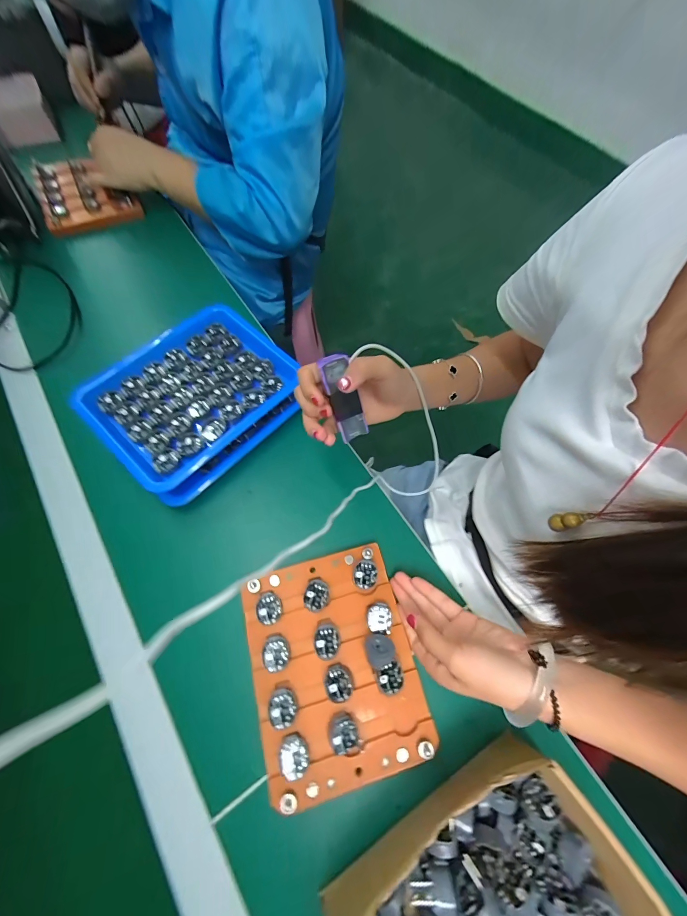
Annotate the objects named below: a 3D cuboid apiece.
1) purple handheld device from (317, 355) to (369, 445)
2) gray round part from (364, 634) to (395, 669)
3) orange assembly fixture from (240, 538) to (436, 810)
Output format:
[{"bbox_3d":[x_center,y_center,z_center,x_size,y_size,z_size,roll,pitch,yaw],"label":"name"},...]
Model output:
[{"bbox_3d":[-0.001,-0.054,0.304,0.026,0.081,0.016,-27,29,-13],"label":"purple handheld device"},{"bbox_3d":[0.033,0.179,0.309,0.026,0.031,0.023,-14,67,-8],"label":"gray round part"},{"bbox_3d":[-0.010,0.189,0.307,0.148,0.027,0.187,-13,67,-8],"label":"orange assembly fixture"}]

